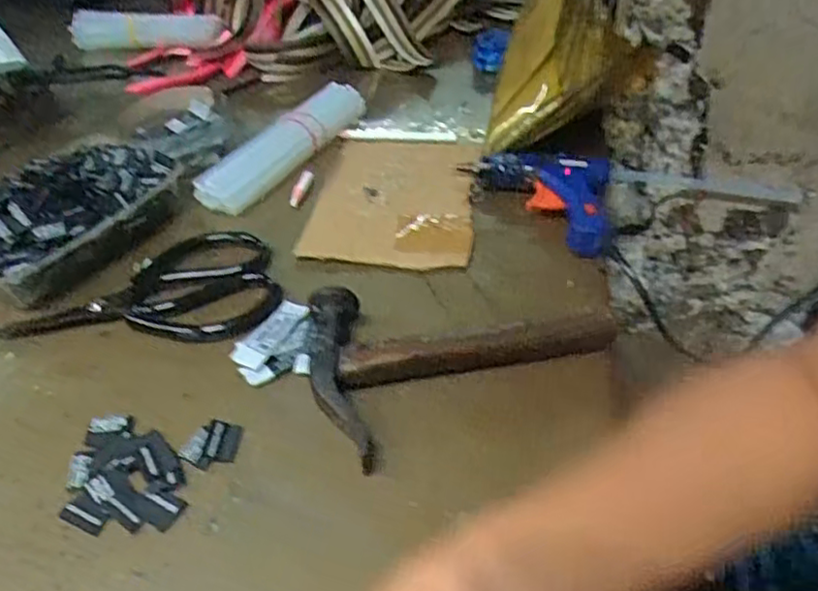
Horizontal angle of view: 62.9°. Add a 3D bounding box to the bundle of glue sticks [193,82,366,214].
[{"bbox_3d":[-0.104,-0.134,0.586,0.045,0.031,0.185,23,48,26],"label":"bundle of glue sticks"}]

